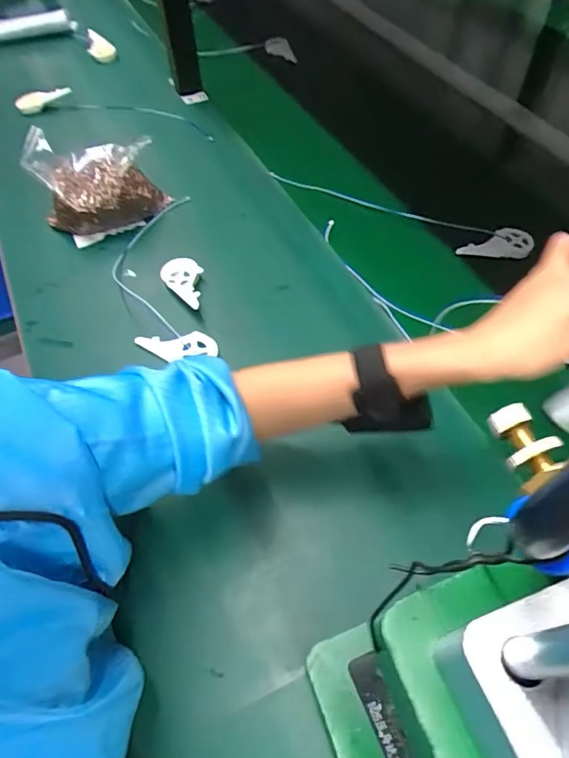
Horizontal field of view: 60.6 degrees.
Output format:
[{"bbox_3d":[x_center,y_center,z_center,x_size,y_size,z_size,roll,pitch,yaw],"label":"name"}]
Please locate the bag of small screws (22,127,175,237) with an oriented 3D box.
[{"bbox_3d":[-0.259,-0.275,0.680,0.166,0.086,0.128,-23,58,-13],"label":"bag of small screws"}]

